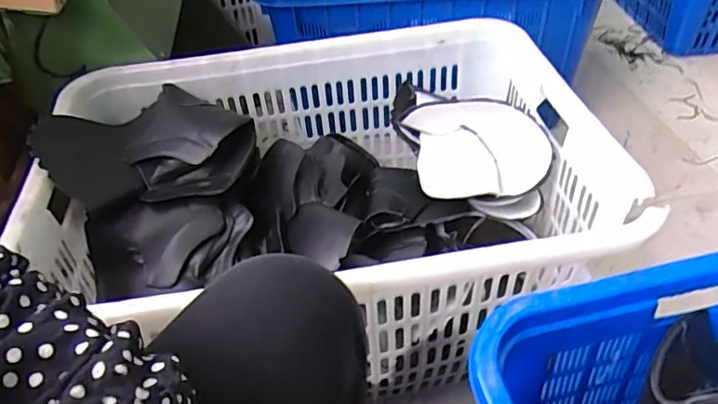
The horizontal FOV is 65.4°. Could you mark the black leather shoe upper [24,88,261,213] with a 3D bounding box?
[{"bbox_3d":[-0.303,-0.097,0.816,0.278,0.108,0.204,-19,45,-14],"label":"black leather shoe upper"}]

